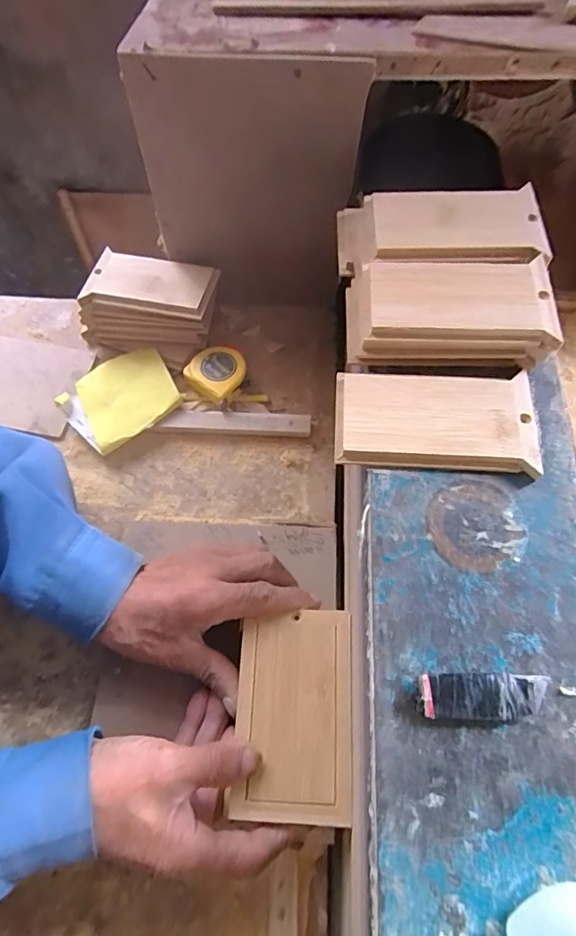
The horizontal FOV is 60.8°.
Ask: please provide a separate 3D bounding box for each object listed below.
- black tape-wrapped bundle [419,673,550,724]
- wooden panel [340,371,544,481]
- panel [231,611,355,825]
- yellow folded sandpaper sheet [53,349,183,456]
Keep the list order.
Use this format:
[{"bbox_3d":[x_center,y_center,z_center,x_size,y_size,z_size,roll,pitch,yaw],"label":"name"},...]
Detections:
[{"bbox_3d":[0.098,0.115,0.246,0.064,0.008,0.022,0,67,2],"label":"black tape-wrapped bundle"},{"bbox_3d":[0.091,-0.030,0.311,0.119,0.009,0.065,2,67,3],"label":"wooden panel"},{"bbox_3d":[0.004,0.162,0.328,0.075,0.007,0.124,1,67,3],"label":"panel"},{"bbox_3d":[-0.164,-0.068,0.487,0.103,0.023,0.090,-32,69,-11],"label":"yellow folded sandpaper sheet"}]

